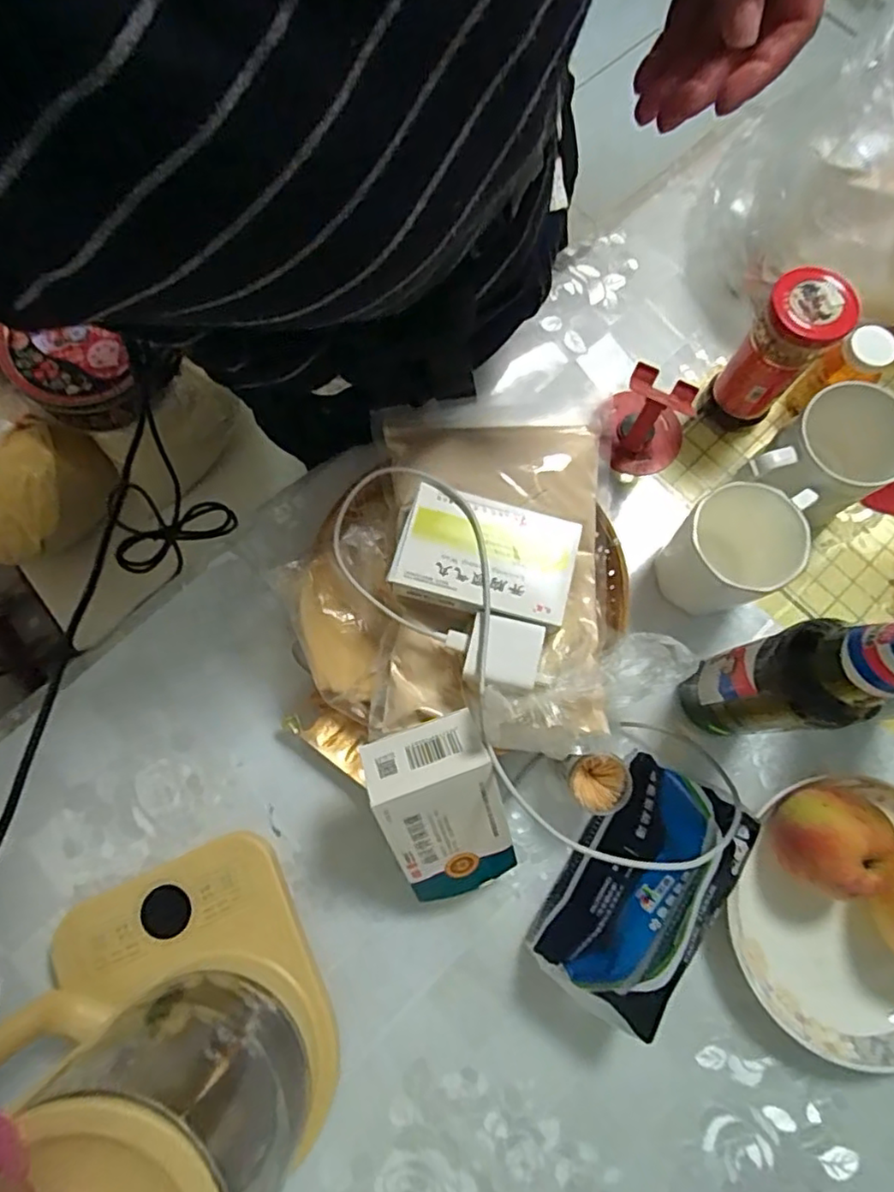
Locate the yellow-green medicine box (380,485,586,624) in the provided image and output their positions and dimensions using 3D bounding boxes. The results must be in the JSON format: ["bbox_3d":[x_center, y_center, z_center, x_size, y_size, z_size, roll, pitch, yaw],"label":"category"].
[{"bbox_3d":[0.028,-0.026,0.461,0.125,0.042,0.083,13,76,3],"label":"yellow-green medicine box"}]

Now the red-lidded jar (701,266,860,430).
[{"bbox_3d":[0.274,-0.199,0.531,0.059,0.151,0.059,0,75,0],"label":"red-lidded jar"}]

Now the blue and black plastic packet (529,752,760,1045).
[{"bbox_3d":[0.142,0.214,0.455,0.091,0.087,0.166,30,77,7],"label":"blue and black plastic packet"}]

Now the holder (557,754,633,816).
[{"bbox_3d":[0.115,0.145,0.484,0.041,0.058,0.044,0,75,0],"label":"holder"}]

